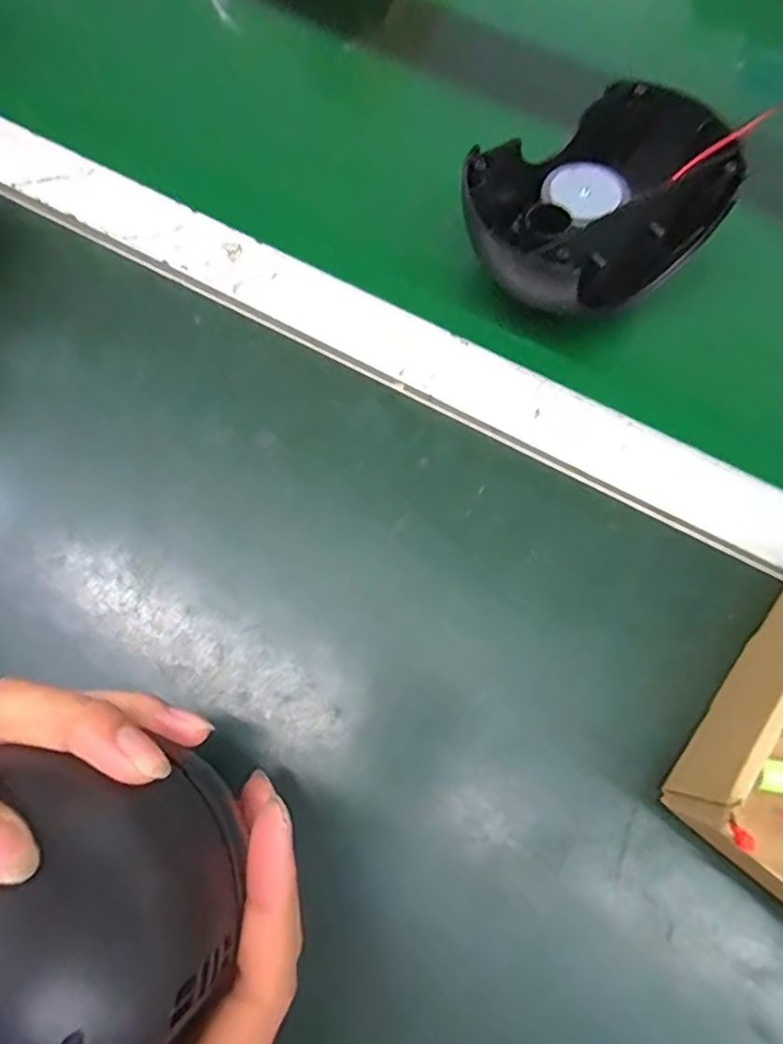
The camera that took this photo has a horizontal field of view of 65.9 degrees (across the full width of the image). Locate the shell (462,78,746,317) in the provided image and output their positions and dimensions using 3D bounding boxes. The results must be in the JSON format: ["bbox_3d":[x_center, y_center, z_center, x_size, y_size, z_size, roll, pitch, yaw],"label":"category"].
[{"bbox_3d":[0.101,-0.156,0.306,0.118,0.072,0.085,-29,77,-8],"label":"shell"}]

